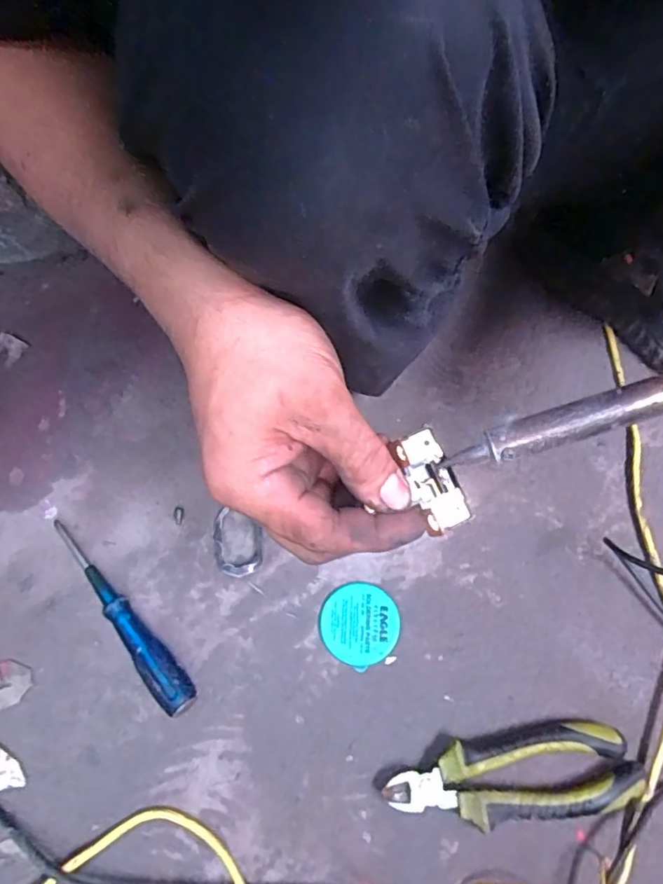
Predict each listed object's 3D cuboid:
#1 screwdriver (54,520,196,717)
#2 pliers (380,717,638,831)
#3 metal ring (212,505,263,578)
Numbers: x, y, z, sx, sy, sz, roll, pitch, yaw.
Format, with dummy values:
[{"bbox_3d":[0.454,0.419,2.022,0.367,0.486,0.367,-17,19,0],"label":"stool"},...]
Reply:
[{"bbox_3d":[-0.175,0.138,0.462,0.025,0.030,0.196,-39,70,-15],"label":"screwdriver"},{"bbox_3d":[0.129,0.240,0.404,0.174,0.024,0.056,-7,65,-2],"label":"pliers"},{"bbox_3d":[-0.082,0.085,0.486,0.044,0.015,0.063,-4,65,0],"label":"metal ring"}]

